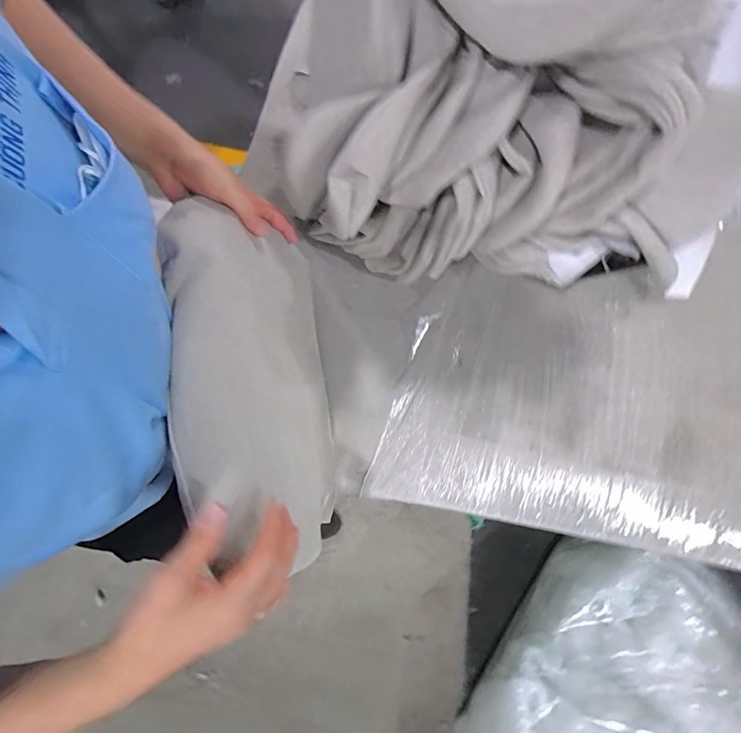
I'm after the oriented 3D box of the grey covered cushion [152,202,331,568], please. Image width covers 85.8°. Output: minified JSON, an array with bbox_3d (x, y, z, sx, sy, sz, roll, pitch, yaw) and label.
[{"bbox_3d":[-0.149,0.034,0.509,0.120,0.281,0.432,-11,82,21],"label":"grey covered cushion"}]

